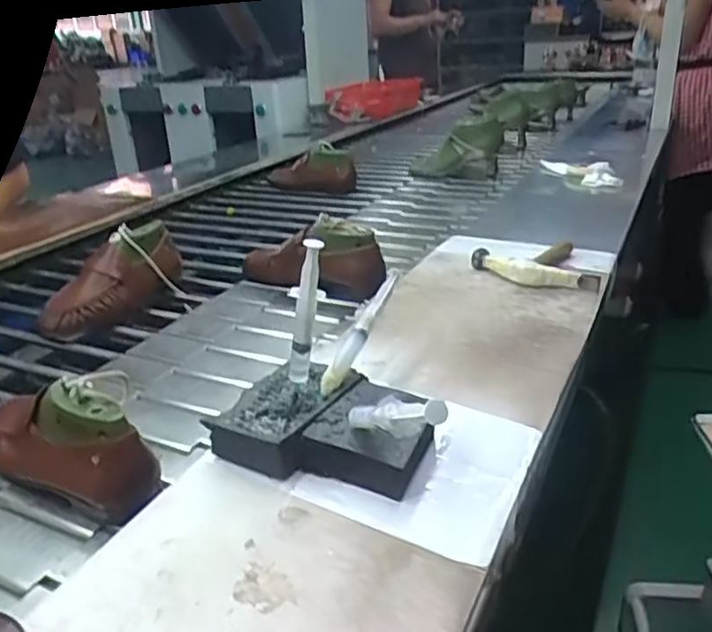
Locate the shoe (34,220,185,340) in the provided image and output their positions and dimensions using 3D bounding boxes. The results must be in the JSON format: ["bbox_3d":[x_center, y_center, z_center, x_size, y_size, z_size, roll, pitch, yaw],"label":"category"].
[{"bbox_3d":[-0.360,-0.061,0.998,0.092,0.112,0.258,7,26,23],"label":"shoe"}]

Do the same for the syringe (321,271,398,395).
[{"bbox_3d":[0.006,0.011,0.616,0.016,0.019,0.150,9,50,27],"label":"syringe"}]

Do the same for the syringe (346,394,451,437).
[{"bbox_3d":[0.019,0.070,0.460,0.018,0.026,0.149,-14,-5,-23],"label":"syringe"}]

